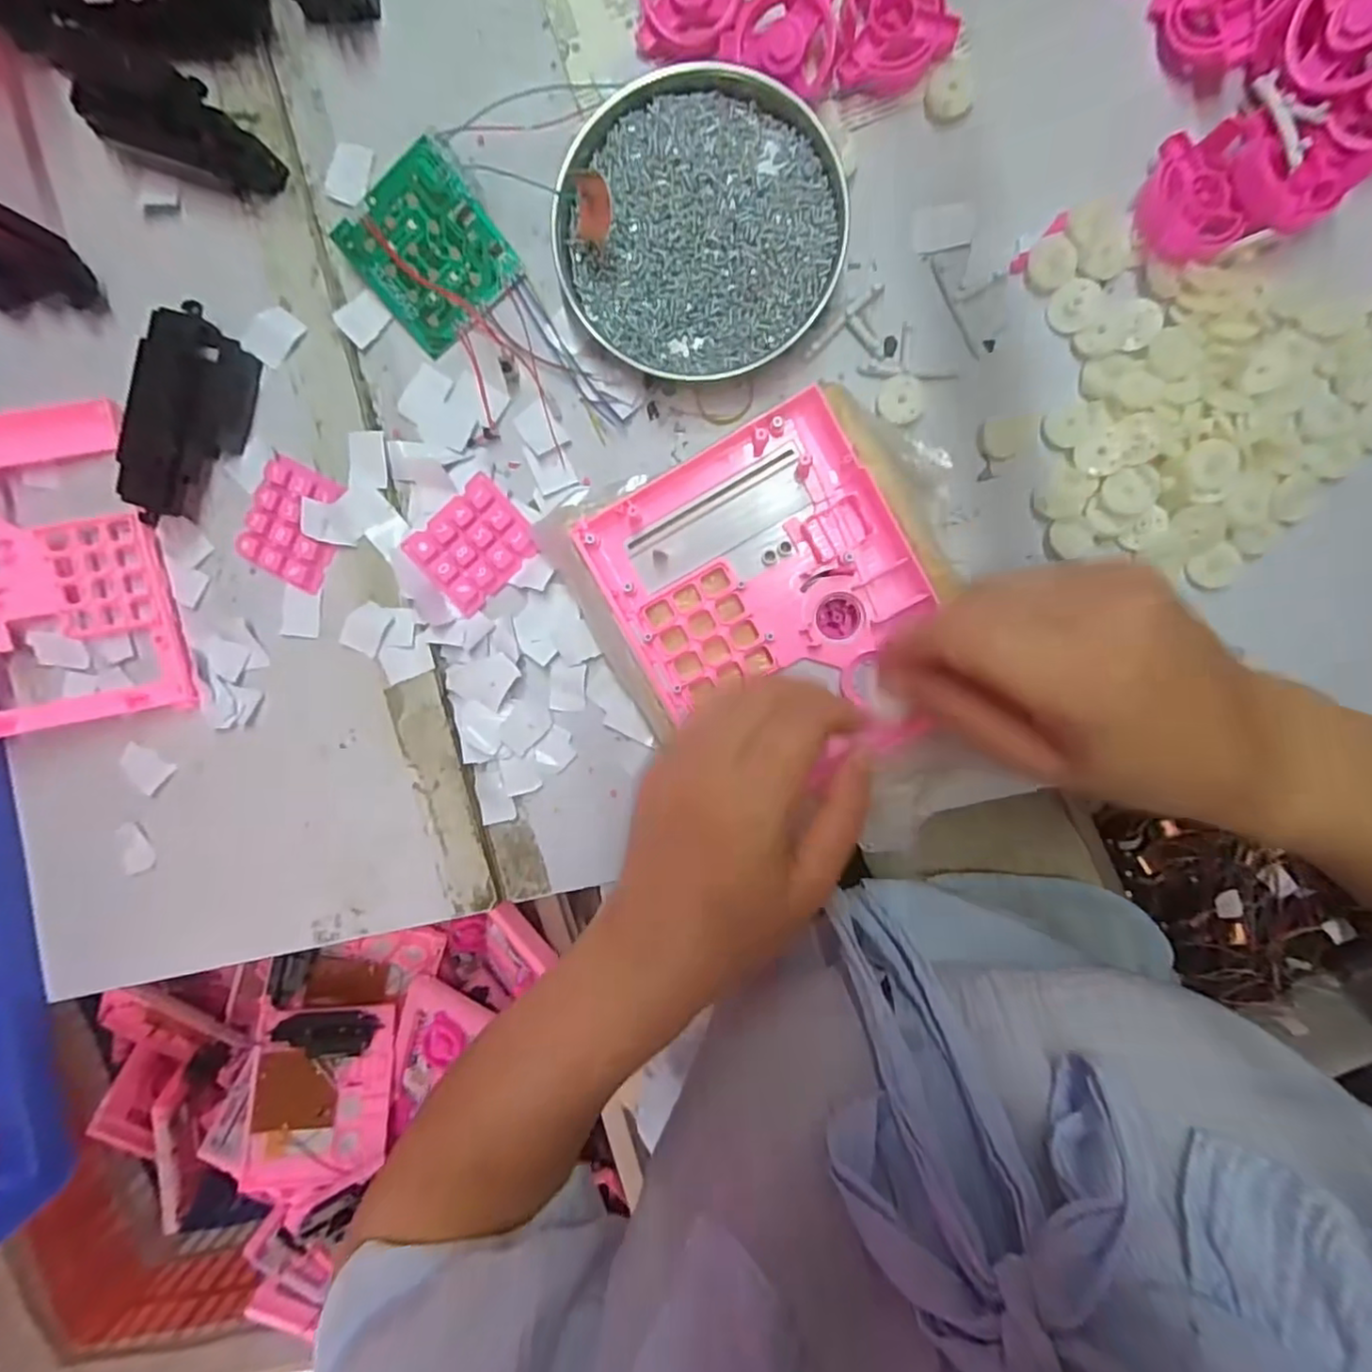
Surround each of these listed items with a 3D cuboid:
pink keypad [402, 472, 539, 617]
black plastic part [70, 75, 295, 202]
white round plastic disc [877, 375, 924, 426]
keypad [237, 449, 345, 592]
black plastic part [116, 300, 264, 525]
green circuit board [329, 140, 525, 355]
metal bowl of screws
[{"bbox_3d":[-0.113,-0.073,0.333,0.060,0.006,0.047,-41,92,7],"label":"pink keypad"},{"bbox_3d":[-0.247,-0.276,0.313,0.100,0.033,0.034,22,97,1],"label":"black plastic part"},{"bbox_3d":[0.109,-0.144,0.321,0.021,0.007,0.024,-2,96,4],"label":"white round plastic disc"},{"bbox_3d":[-0.207,-0.086,0.337,0.047,0.008,0.058,27,97,1],"label":"keypad"},{"bbox_3d":[-0.252,-0.134,0.323,0.037,0.032,0.102,17,97,2],"label":"black plastic part"},{"bbox_3d":[-0.129,-0.220,0.322,0.071,0.015,0.070,-37,95,7],"label":"green circuit board"},{"bbox_3d":[0.006,-0.221,0.309,0.133,0.025,0.128,0,96,4],"label":"metal bowl of screws"}]

